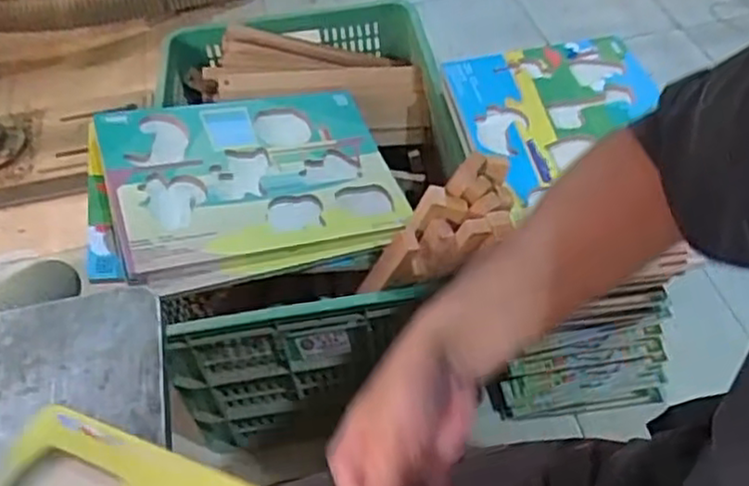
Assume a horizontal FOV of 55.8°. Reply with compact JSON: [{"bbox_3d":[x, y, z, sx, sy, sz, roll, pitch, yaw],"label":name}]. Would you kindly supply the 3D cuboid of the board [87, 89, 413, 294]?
[{"bbox_3d":[-0.163,-0.076,0.893,0.385,0.052,0.268,-12,63,-23],"label":"board"}]

